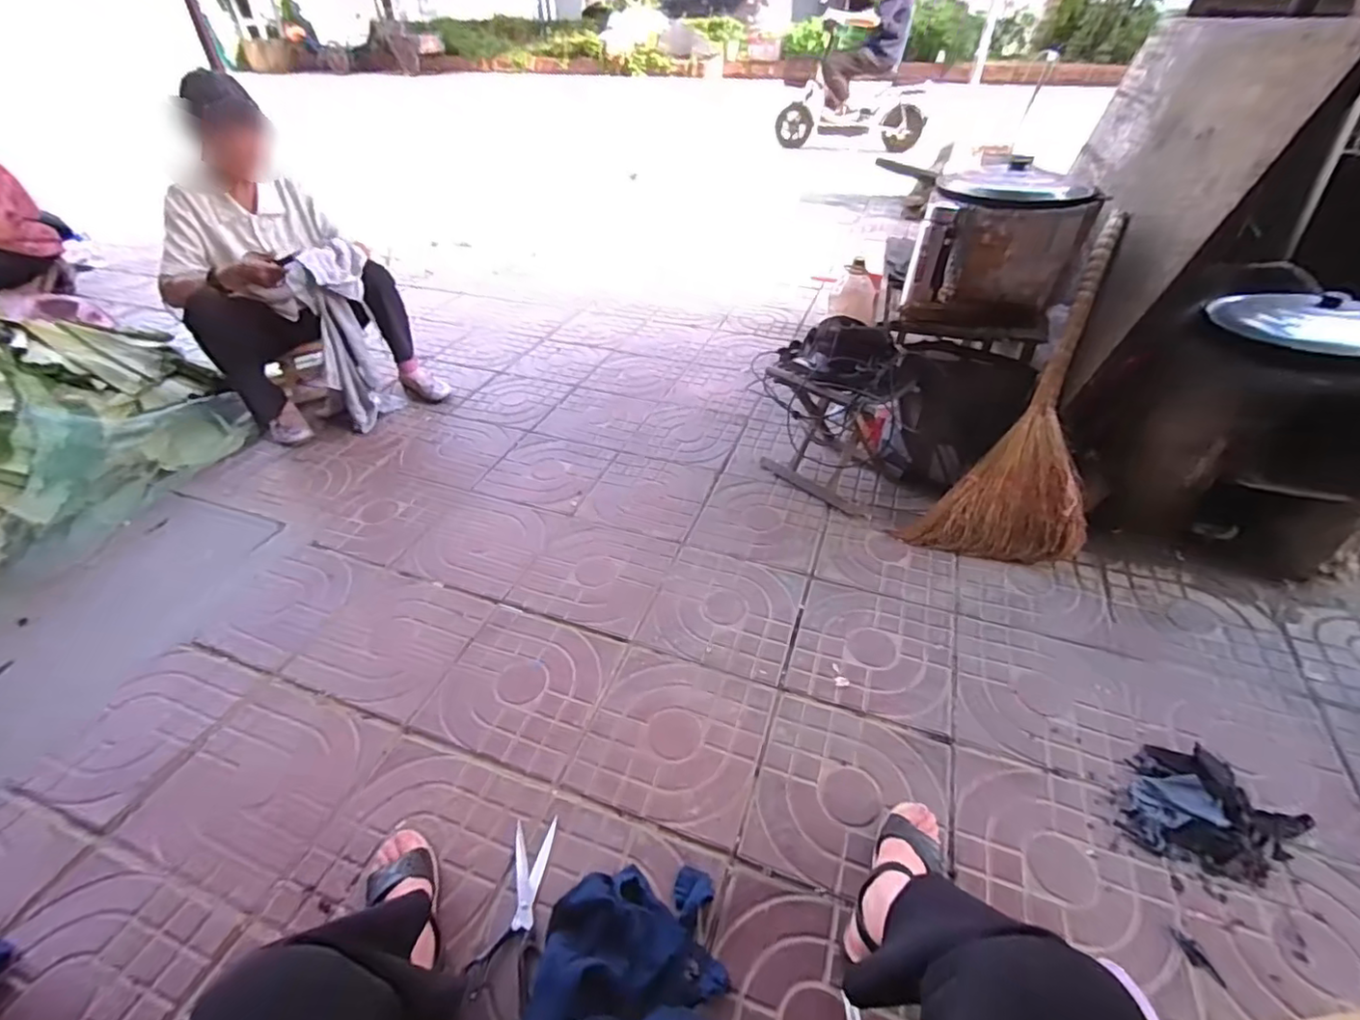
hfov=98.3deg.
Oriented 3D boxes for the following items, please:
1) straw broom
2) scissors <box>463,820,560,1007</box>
[{"bbox_3d":[0.872,-0.281,1.408,0.355,0.058,0.889,21,88,22],"label":"straw broom"},{"bbox_3d":[-0.235,0.561,0.833,0.094,0.019,0.234,-1,41,-2],"label":"scissors"}]

